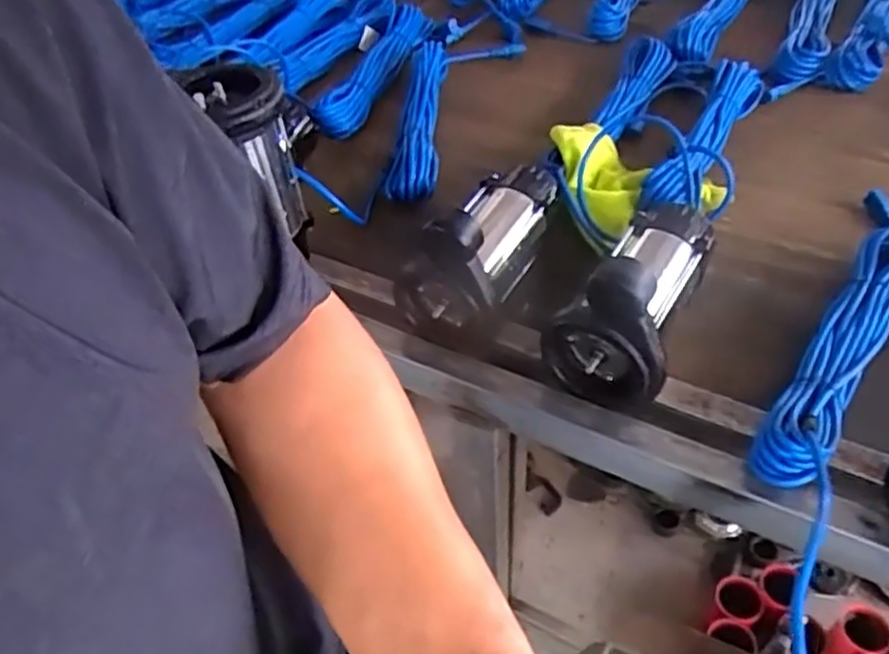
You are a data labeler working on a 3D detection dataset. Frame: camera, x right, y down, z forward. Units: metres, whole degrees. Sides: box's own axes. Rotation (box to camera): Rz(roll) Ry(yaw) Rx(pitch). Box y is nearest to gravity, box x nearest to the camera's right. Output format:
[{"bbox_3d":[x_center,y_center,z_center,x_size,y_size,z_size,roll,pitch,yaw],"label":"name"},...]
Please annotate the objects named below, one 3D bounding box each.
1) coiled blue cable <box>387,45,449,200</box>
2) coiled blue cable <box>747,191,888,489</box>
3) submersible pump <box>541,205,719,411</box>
[{"bbox_3d":[-0.033,-0.305,1.044,0.067,0.051,0.347,0,48,7],"label":"coiled blue cable"},{"bbox_3d":[0.422,-0.008,0.746,0.078,0.064,0.438,25,55,26],"label":"coiled blue cable"},{"bbox_3d":[0.194,-0.054,0.750,0.119,0.165,0.223,17,52,21],"label":"submersible pump"}]

